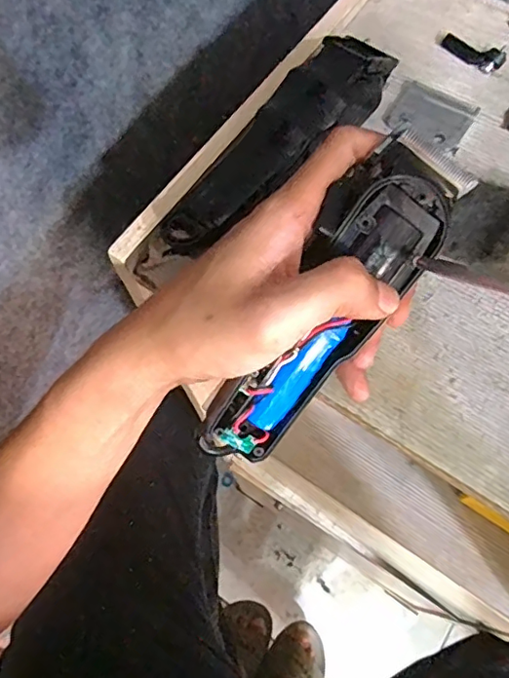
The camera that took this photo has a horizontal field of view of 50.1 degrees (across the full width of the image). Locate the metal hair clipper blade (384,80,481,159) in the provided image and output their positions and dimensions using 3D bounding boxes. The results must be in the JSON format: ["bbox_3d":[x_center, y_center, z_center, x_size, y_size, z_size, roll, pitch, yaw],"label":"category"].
[{"bbox_3d":[0.109,-0.139,0.339,0.050,0.008,0.037,32,71,16],"label":"metal hair clipper blade"}]

